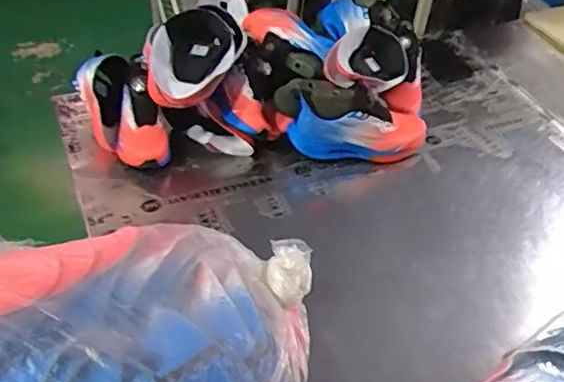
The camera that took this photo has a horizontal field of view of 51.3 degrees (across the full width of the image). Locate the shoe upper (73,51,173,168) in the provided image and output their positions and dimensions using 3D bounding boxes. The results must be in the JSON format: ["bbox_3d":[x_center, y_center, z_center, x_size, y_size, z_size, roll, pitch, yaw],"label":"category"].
[{"bbox_3d":[-0.302,-0.150,1.122,0.123,0.144,0.229,-20,50,-23],"label":"shoe upper"}]

